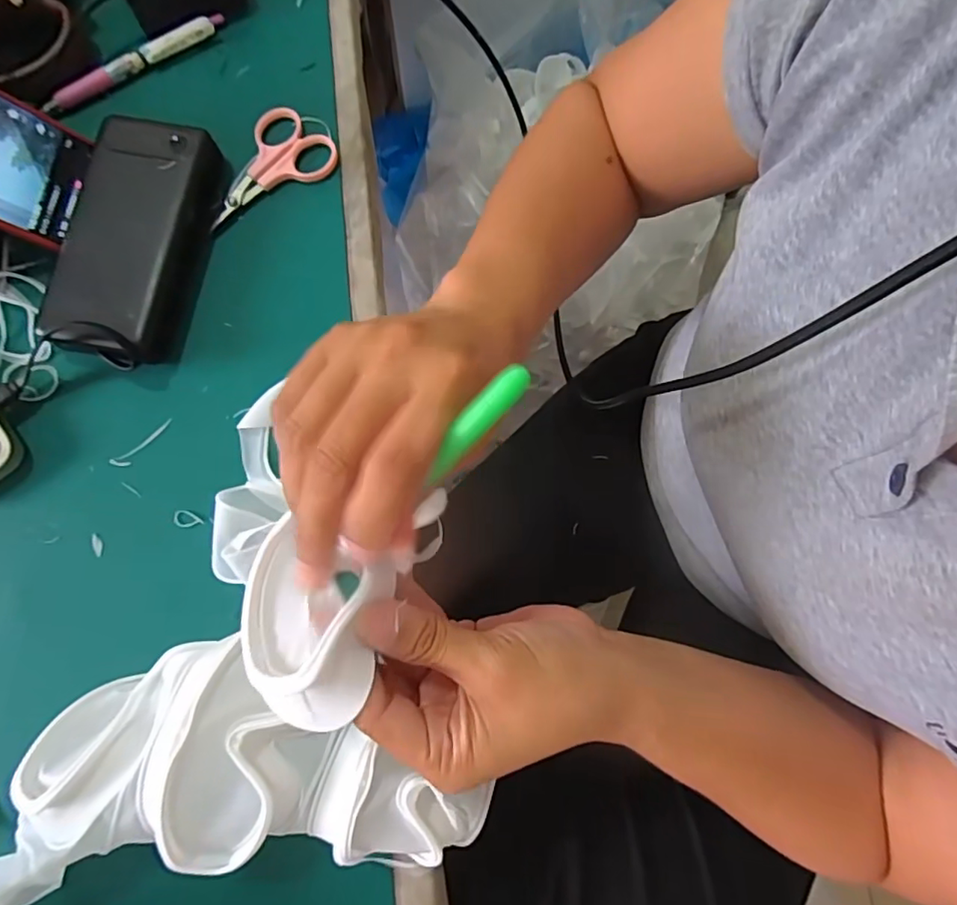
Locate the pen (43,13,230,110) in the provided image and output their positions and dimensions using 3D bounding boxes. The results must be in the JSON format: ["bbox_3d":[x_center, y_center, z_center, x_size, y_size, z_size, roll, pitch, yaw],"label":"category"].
[{"bbox_3d":[-0.236,-0.267,0.381,0.132,0.013,0.014,-31,82,-6],"label":"pen"}]

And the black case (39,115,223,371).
[{"bbox_3d":[-0.215,-0.133,0.347,0.076,0.036,0.154,7,80,1],"label":"black case"}]

